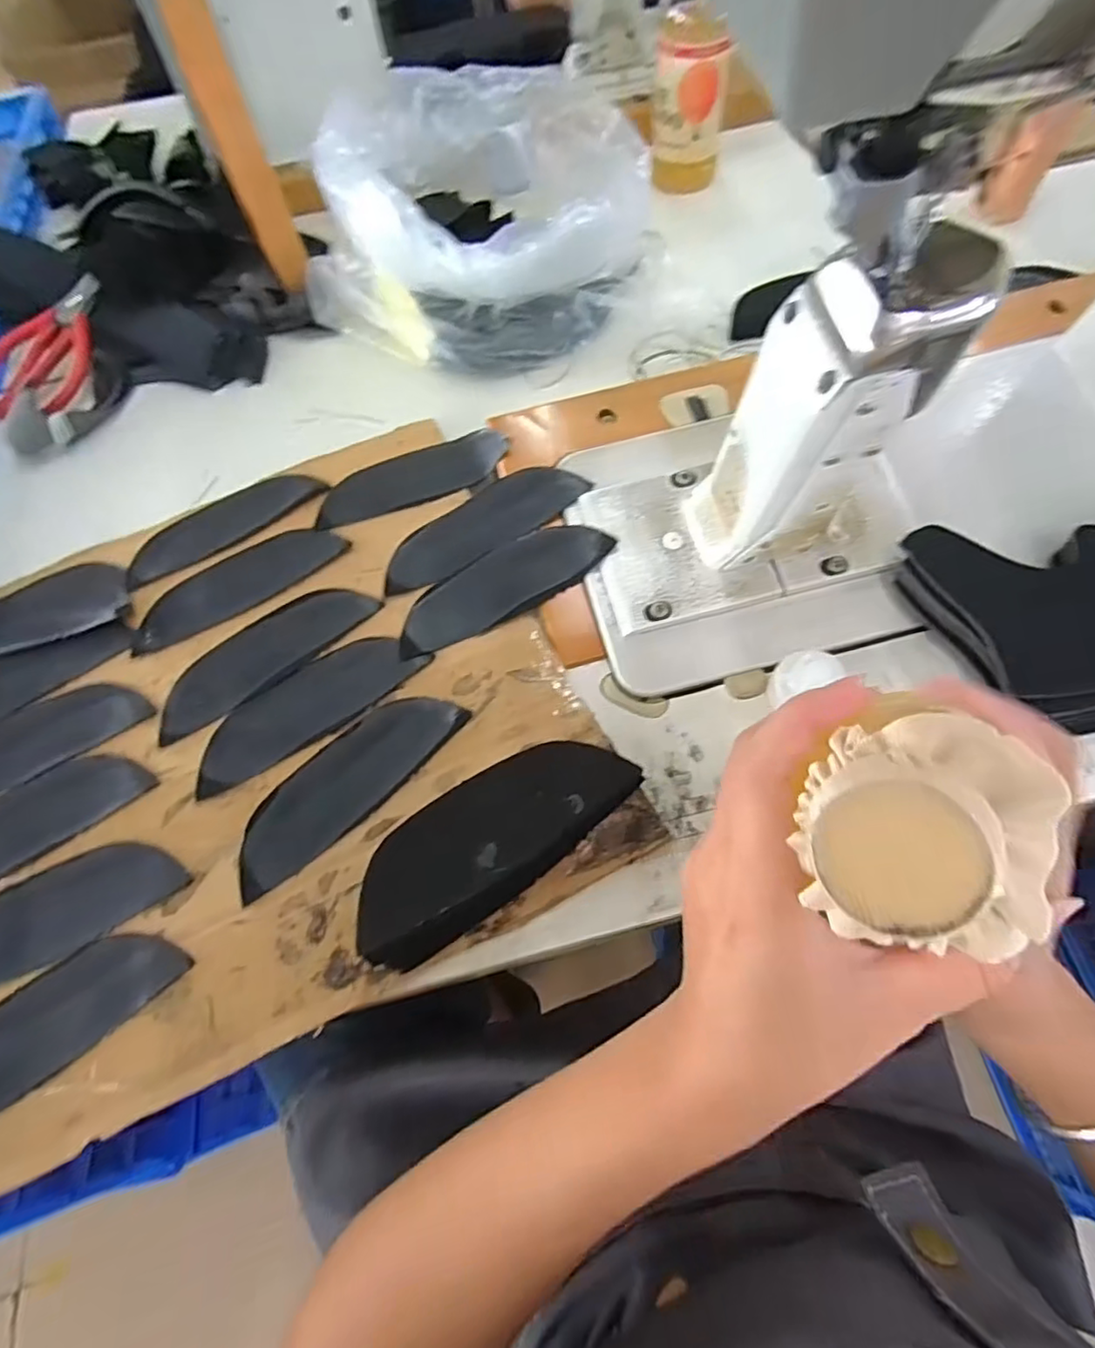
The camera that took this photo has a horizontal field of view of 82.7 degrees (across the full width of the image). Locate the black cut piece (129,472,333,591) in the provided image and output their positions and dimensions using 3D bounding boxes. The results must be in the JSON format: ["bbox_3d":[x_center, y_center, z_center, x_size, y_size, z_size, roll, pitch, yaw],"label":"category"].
[{"bbox_3d":[-0.227,-0.109,0.440,0.139,0.005,0.055,-27,60,-7],"label":"black cut piece"}]

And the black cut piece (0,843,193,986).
[{"bbox_3d":[-0.262,0.126,0.324,0.139,0.007,0.049,-22,70,-5],"label":"black cut piece"}]

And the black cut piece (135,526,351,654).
[{"bbox_3d":[-0.205,-0.064,0.413,0.141,0.007,0.049,-28,65,-10],"label":"black cut piece"}]

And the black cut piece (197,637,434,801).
[{"bbox_3d":[-0.143,0.018,0.372,0.138,0.004,0.048,-32,65,-11],"label":"black cut piece"}]

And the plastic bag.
[{"bbox_3d":[-0.043,-0.363,0.499,0.246,0.115,0.218,24,68,15],"label":"plastic bag"}]

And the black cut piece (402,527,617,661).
[{"bbox_3d":[-0.031,-0.058,0.395,0.140,0.009,0.048,-30,68,-3],"label":"black cut piece"}]

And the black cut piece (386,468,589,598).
[{"bbox_3d":[-0.045,-0.101,0.415,0.141,0.006,0.050,-29,63,-1],"label":"black cut piece"}]

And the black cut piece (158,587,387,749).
[{"bbox_3d":[-0.178,-0.015,0.387,0.141,0.004,0.052,-37,66,-14],"label":"black cut piece"}]

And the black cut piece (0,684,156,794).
[{"bbox_3d":[-0.311,0.043,0.372,0.139,0.007,0.047,-26,68,-8],"label":"black cut piece"}]

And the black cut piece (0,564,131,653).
[{"bbox_3d":[-0.349,-0.035,0.407,0.144,0.008,0.058,-18,63,-5],"label":"black cut piece"}]

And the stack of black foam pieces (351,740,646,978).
[{"bbox_3d":[-0.026,0.083,0.312,0.149,0.035,0.056,-34,66,-12],"label":"stack of black foam pieces"}]

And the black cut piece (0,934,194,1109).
[{"bbox_3d":[-0.249,0.173,0.302,0.140,0.004,0.045,-33,69,-12],"label":"black cut piece"}]

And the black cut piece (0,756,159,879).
[{"bbox_3d":[-0.295,0.084,0.348,0.142,0.006,0.048,-32,65,-9],"label":"black cut piece"}]

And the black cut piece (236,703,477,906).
[{"bbox_3d":[-0.114,0.060,0.350,0.142,0.006,0.049,-42,70,-14],"label":"black cut piece"}]

